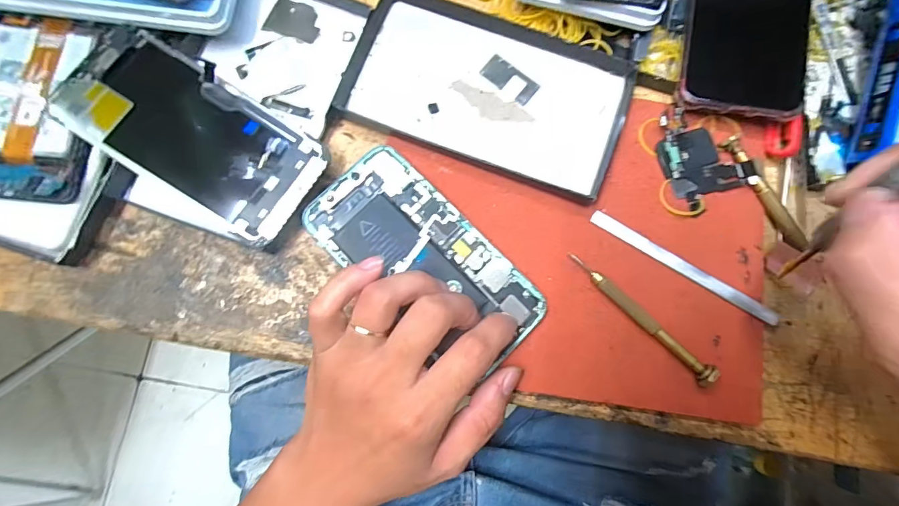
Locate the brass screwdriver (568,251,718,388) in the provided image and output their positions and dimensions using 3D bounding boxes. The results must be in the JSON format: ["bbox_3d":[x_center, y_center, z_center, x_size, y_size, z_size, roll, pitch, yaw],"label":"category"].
[{"bbox_3d":[0.119,0.040,0.261,0.114,0.014,0.009,43,84,3],"label":"brass screwdriver"}]

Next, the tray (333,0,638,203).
[{"bbox_3d":[0.027,-0.110,0.281,0.177,0.009,0.103,19,83,1],"label":"tray"}]

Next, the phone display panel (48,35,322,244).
[{"bbox_3d":[-0.148,-0.068,0.254,0.136,0.011,0.070,33,77,-2],"label":"phone display panel"}]

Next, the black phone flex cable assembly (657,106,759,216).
[{"bbox_3d":[0.164,-0.066,0.283,0.048,0.010,0.068,-28,90,0],"label":"black phone flex cable assembly"}]

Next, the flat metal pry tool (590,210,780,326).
[{"bbox_3d":[0.151,0.009,0.273,0.132,0.004,0.010,30,83,2],"label":"flat metal pry tool"}]

